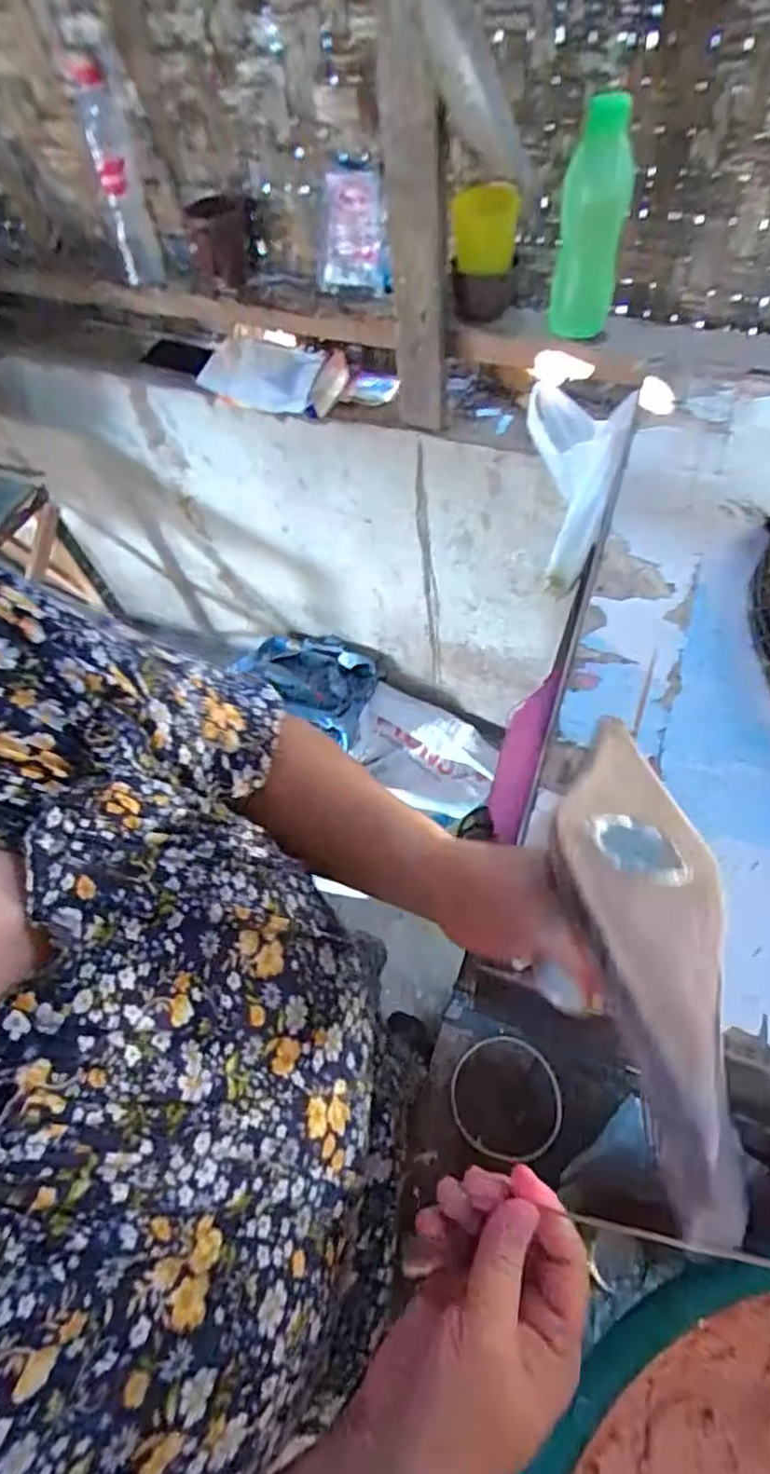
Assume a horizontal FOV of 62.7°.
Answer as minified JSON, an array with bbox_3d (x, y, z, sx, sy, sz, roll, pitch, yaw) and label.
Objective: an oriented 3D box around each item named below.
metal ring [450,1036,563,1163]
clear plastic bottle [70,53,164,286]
[{"bbox_3d":[0.100,0.298,0.524,0.090,0.004,0.089,-6,63,11],"label":"metal ring"},{"bbox_3d":[-0.377,-0.786,0.892,0.059,0.241,0.080,-11,34,-2],"label":"clear plastic bottle"}]

